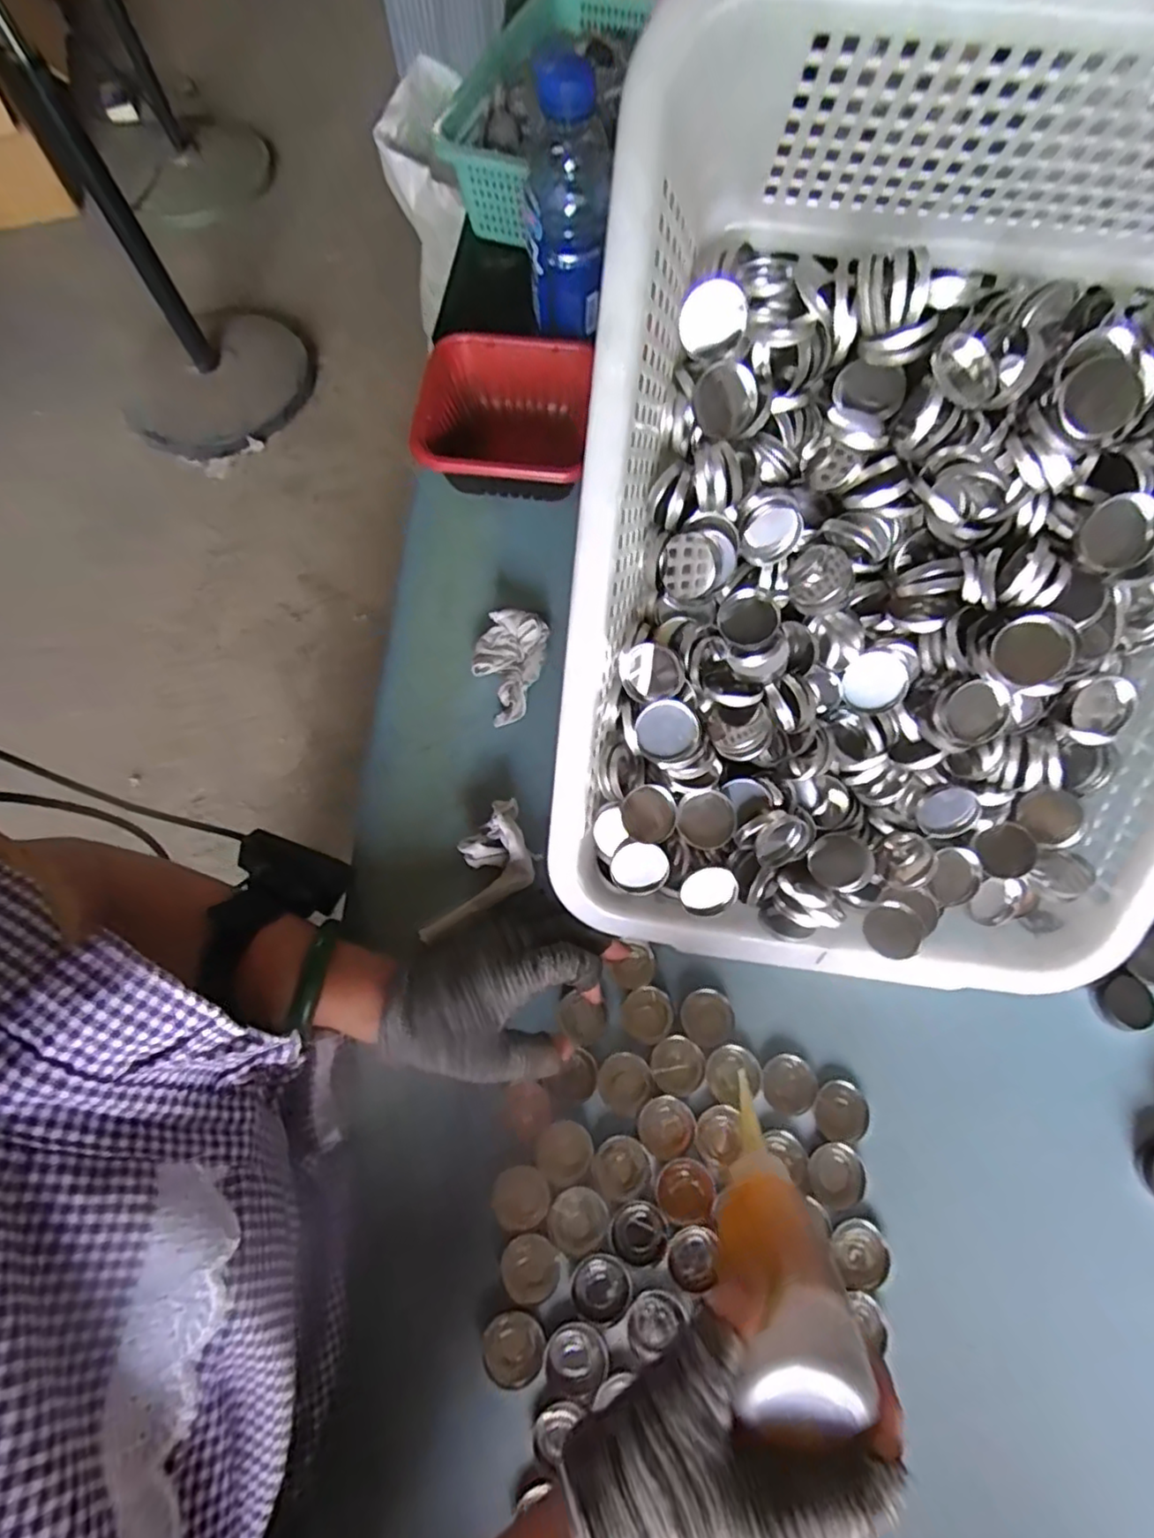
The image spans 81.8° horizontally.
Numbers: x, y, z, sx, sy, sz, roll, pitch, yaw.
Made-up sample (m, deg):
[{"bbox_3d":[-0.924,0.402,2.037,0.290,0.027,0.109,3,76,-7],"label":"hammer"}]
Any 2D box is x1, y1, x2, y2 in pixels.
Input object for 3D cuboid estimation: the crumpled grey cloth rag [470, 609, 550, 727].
[{"bbox_3d":[-0.054,-0.079,0.515,0.052,0.024,0.085,9,69,3],"label":"crumpled grey cloth rag"}]

